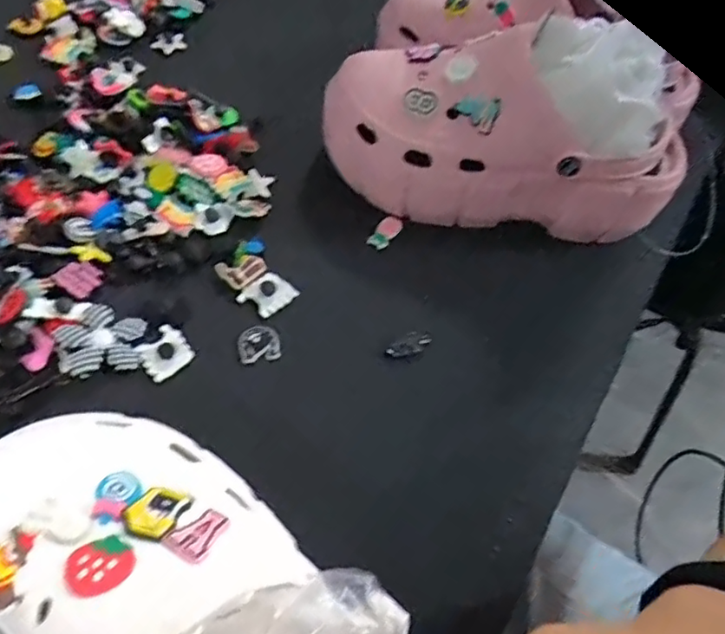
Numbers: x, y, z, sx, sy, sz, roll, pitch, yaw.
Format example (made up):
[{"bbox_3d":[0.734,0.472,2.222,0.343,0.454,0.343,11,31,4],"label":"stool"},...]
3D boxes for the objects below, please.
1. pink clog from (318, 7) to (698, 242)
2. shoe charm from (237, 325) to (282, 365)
[{"bbox_3d":[0.103,-0.136,0.452,0.255,0.116,0.107,10,57,-1],"label":"pink clog"},{"bbox_3d":[-0.068,0.016,0.399,0.027,0.004,0.027,-12,60,-15],"label":"shoe charm"}]

